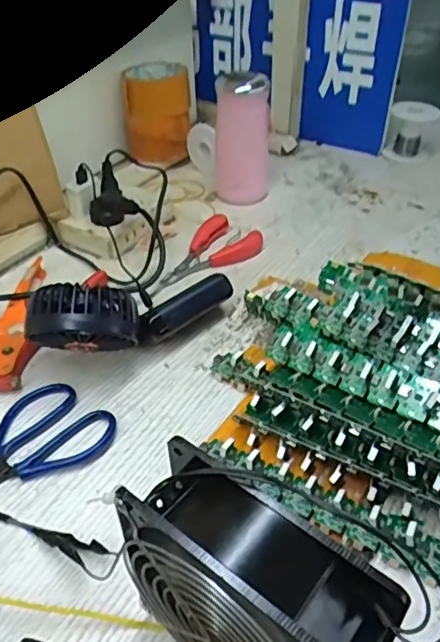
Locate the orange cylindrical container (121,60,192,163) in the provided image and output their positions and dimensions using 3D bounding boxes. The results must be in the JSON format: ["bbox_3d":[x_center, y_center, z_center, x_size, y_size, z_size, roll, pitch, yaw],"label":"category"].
[{"bbox_3d":[-0.080,-0.272,0.739,0.079,0.100,0.094,-4,41,-4],"label":"orange cylindrical container"}]

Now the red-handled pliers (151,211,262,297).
[{"bbox_3d":[-0.017,-0.066,0.587,0.069,0.015,0.133,27,48,28],"label":"red-handled pliers"}]

